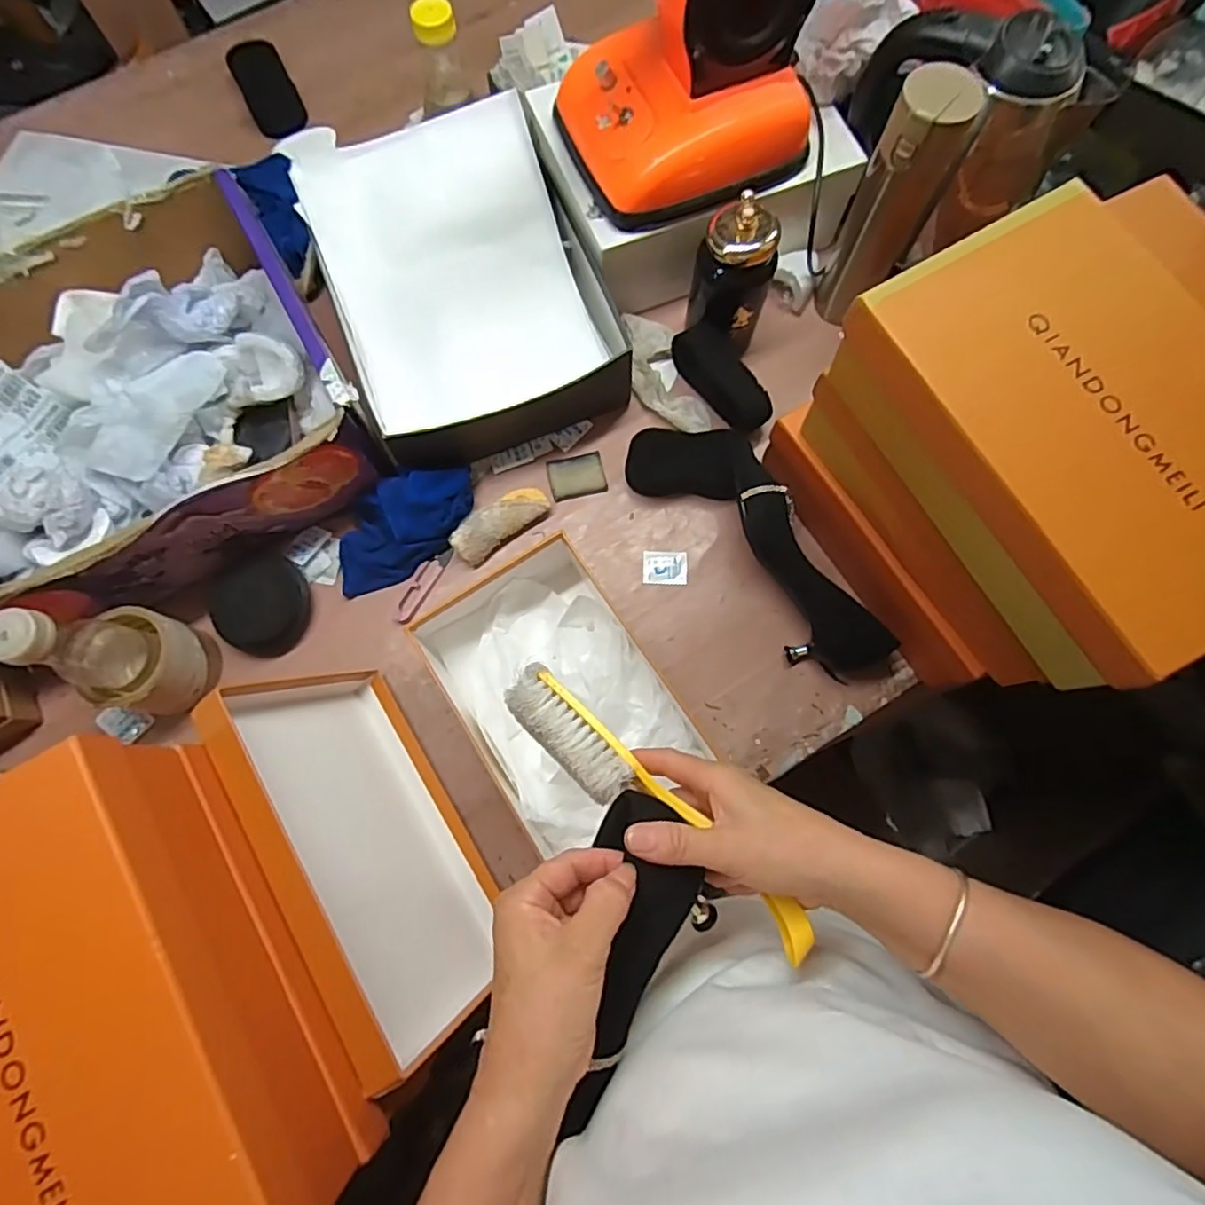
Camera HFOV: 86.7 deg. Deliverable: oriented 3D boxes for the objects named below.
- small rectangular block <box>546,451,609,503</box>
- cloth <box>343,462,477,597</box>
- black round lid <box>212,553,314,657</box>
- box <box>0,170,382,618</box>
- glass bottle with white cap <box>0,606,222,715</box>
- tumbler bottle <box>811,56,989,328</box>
[{"bbox_3d":[-0.027,-0.135,0.683,0.059,0.004,0.047,-13,76,-3],"label":"small rectangular block"},{"bbox_3d":[-0.203,-0.080,0.643,0.164,0.054,0.086,-27,77,-6],"label":"cloth"},{"bbox_3d":[-0.341,0.000,0.638,0.085,0.018,0.094,22,77,6],"label":"black round lid"},{"bbox_3d":[-0.464,-0.182,0.615,0.408,0.133,0.334,-28,77,-6],"label":"box"},{"bbox_3d":[-0.417,0.043,0.546,0.075,0.184,0.086,11,76,3],"label":"glass bottle with white cap"},{"bbox_3d":[0.276,-0.377,0.625,0.072,0.238,0.059,26,77,7],"label":"tumbler bottle"}]

